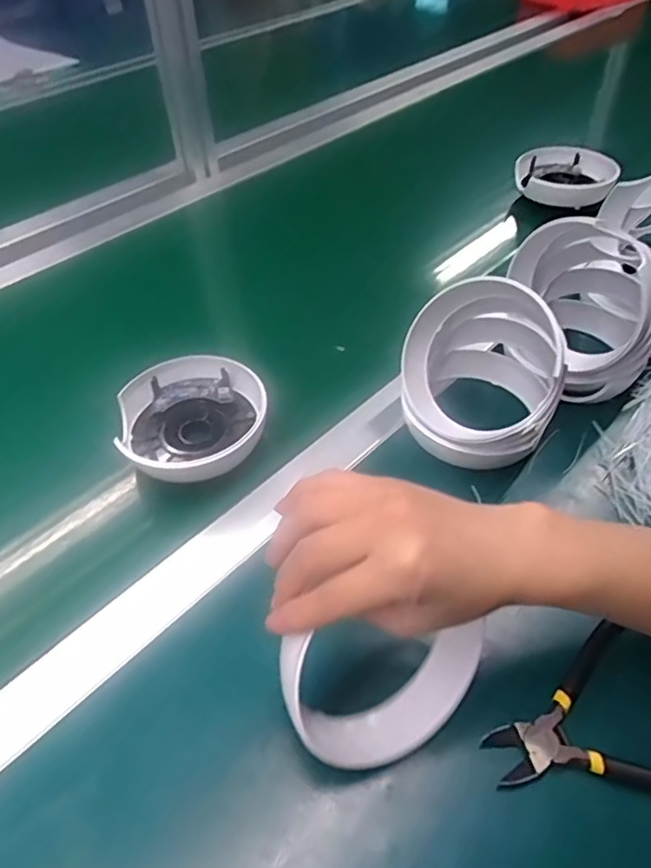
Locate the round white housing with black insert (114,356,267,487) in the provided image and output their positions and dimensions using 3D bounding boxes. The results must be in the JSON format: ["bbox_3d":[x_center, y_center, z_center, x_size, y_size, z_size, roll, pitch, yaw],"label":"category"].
[{"bbox_3d":[-0.109,-0.013,0.474,0.117,0.044,0.095,-30,55,-23],"label":"round white housing with black insert"}]

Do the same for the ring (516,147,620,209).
[{"bbox_3d":[0.295,-0.315,0.724,0.111,0.038,0.118,10,49,12],"label":"ring"}]

